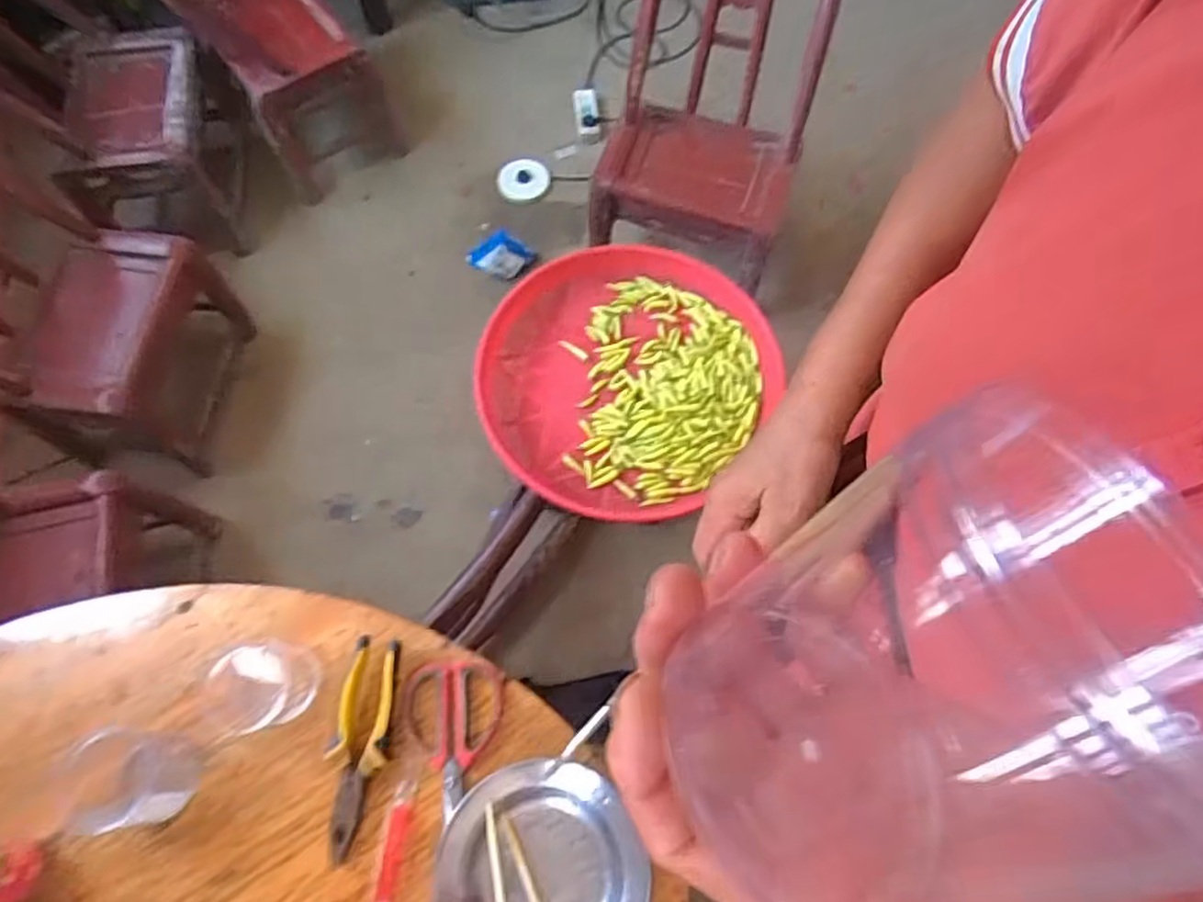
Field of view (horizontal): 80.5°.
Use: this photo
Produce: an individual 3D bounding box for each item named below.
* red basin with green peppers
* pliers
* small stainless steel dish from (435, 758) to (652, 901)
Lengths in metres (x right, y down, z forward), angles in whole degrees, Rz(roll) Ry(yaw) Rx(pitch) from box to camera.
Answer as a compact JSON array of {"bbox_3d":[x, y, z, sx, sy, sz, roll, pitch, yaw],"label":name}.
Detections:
[{"bbox_3d":[0.028,-0.116,1.122,0.435,0.094,0.457,0,67,0],"label":"red basin with green peppers"},{"bbox_3d":[-0.237,0.288,0.698,0.053,0.021,0.196,5,67,2],"label":"pliers"},{"bbox_3d":[-0.056,0.386,0.644,0.182,0.040,0.184,0,67,0],"label":"small stainless steel dish"}]

